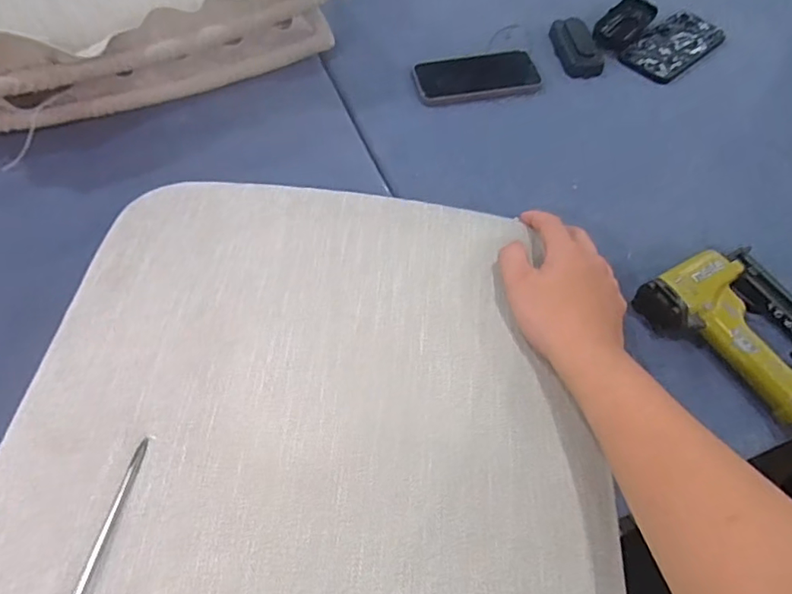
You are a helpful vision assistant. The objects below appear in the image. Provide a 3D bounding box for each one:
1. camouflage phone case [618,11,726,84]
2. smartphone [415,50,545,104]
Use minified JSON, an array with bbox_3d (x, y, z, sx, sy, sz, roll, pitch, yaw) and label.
[{"bbox_3d":[0.389,-0.352,0.750,0.168,0.008,0.080,-37,64,-23],"label":"camouflage phone case"},{"bbox_3d":[0.107,-0.291,0.712,0.157,0.004,0.077,-8,66,0],"label":"smartphone"}]

